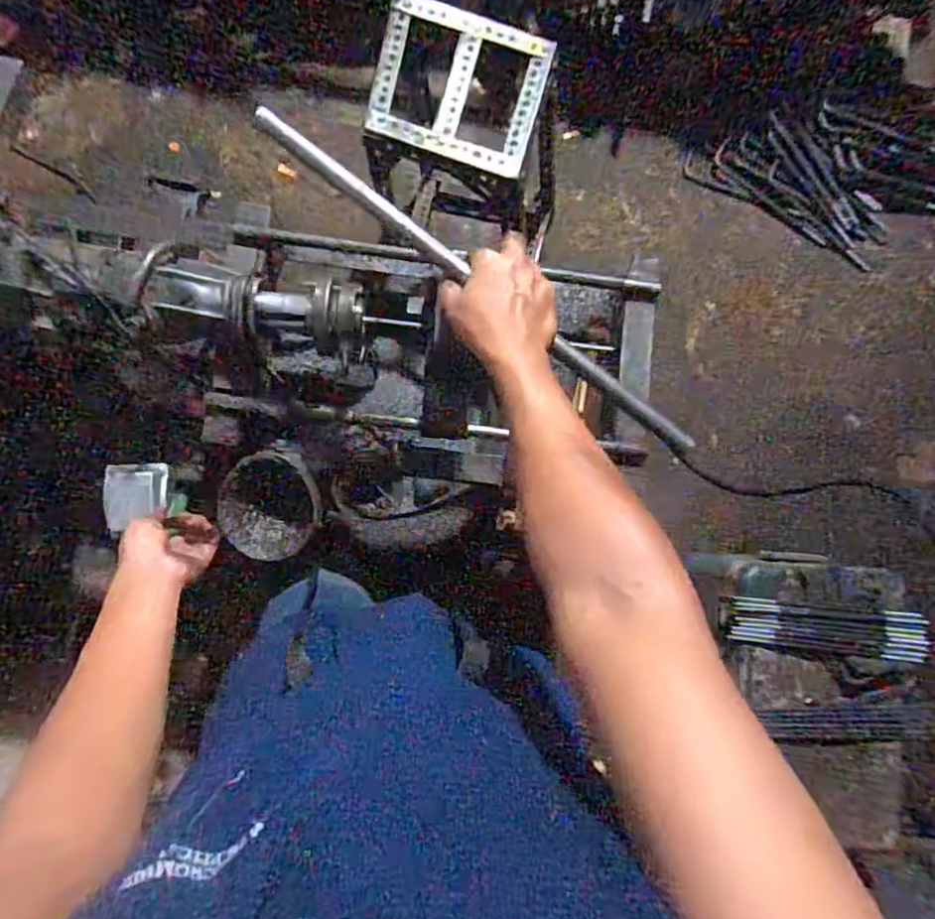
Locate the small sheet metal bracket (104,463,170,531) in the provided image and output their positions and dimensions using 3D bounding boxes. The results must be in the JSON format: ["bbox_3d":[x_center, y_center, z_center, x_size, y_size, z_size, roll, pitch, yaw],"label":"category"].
[{"bbox_3d":[-0.398,0.044,0.733,0.070,0.018,0.077,-3,84,-4],"label":"small sheet metal bracket"}]

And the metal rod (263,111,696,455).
[{"bbox_3d":[0.010,-0.157,0.540,0.470,0.019,0.015,37,83,-4],"label":"metal rod"}]

